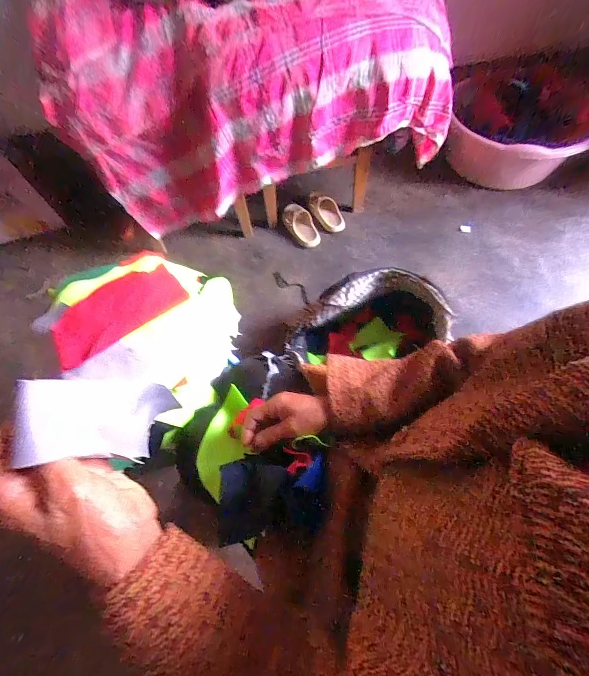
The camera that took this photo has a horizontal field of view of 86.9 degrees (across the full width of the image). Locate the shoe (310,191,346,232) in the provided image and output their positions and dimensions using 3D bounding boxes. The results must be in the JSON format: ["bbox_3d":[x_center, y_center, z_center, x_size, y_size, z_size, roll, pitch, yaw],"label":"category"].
[{"bbox_3d":[0.129,-0.486,1.190,0.100,0.064,0.160,-29,64,-11],"label":"shoe"}]

